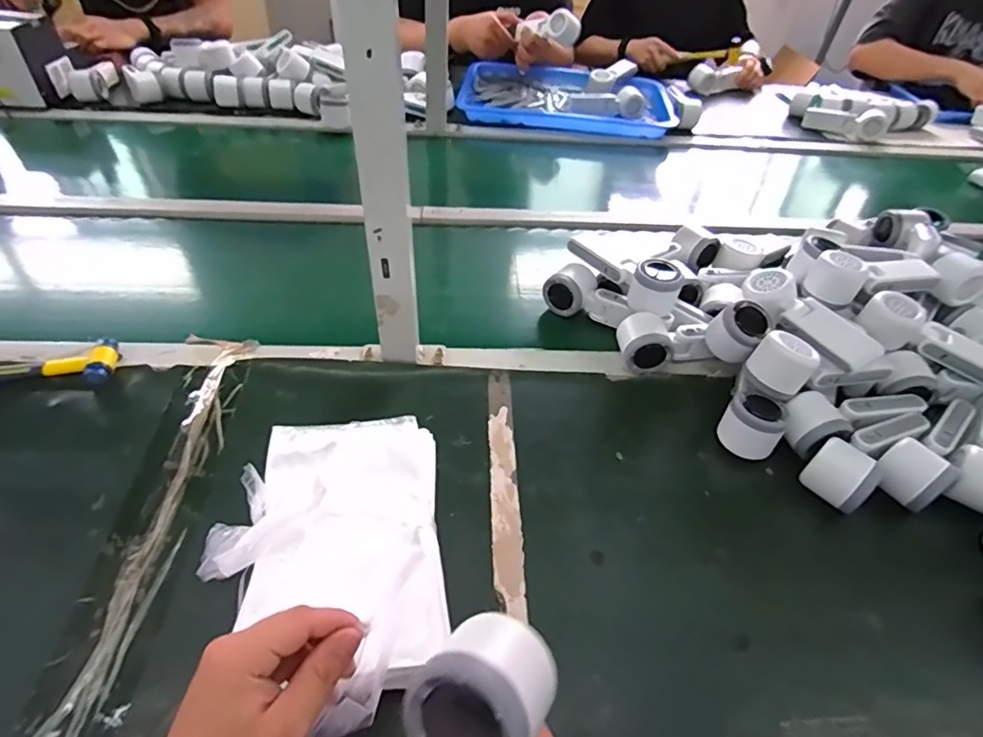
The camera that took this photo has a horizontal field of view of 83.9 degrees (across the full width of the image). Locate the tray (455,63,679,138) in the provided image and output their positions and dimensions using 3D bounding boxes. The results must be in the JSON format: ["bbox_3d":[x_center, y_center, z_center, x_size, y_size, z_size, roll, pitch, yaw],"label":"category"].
[{"bbox_3d":[0.171,-0.626,1.262,0.480,0.048,0.303,4,46,0],"label":"tray"}]

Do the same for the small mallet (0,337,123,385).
[{"bbox_3d":[-0.541,0.007,0.588,0.243,0.022,0.049,-8,47,-12],"label":"small mallet"}]

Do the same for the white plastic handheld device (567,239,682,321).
[{"bbox_3d":[0.165,-0.128,0.697,0.045,0.062,0.163,-24,52,-25],"label":"white plastic handheld device"}]

